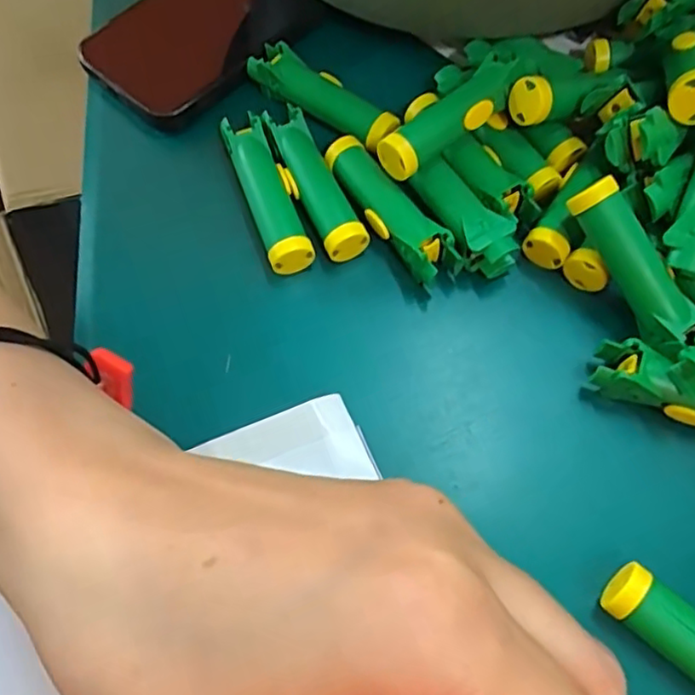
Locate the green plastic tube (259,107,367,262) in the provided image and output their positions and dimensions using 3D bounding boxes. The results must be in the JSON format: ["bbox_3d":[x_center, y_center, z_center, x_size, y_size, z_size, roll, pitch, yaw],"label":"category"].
[{"bbox_3d":[-0.014,-0.075,0.290,0.022,0.022,0.076,-25,68,-11],"label":"green plastic tube"}]

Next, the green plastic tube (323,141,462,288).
[{"bbox_3d":[0.019,-0.061,0.281,0.020,0.023,0.079,-30,69,-13],"label":"green plastic tube"}]

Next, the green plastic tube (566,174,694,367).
[{"bbox_3d":[0.116,-0.031,0.251,0.022,0.019,0.074,-30,88,-13],"label":"green plastic tube"}]

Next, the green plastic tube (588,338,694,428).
[{"bbox_3d":[0.134,0.021,0.245,0.079,0.024,0.018,21,67,9],"label":"green plastic tube"}]

